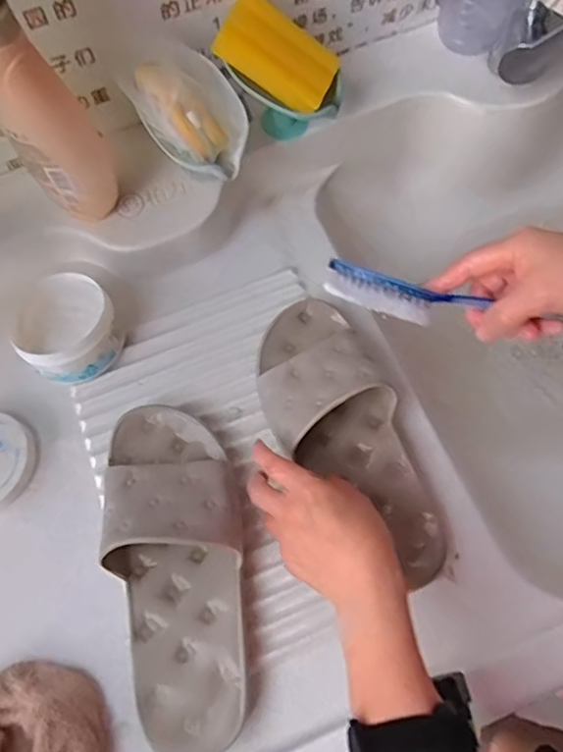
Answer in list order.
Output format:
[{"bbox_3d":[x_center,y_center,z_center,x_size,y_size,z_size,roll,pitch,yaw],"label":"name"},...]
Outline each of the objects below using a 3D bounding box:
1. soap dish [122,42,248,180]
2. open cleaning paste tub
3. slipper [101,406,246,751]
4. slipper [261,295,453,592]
[{"bbox_3d":[-0.080,-0.239,0.531,0.087,0.020,0.121,-33,103,-15],"label":"soap dish"},{"bbox_3d":[-0.204,-0.045,0.562,0.090,0.048,0.100,-35,73,-10],"label":"open cleaning paste tub"},{"bbox_3d":[-0.081,0.142,0.455,0.100,0.074,0.257,-10,71,-1],"label":"slipper"},{"bbox_3d":[0.056,0.045,0.490,0.100,0.059,0.254,-28,71,-7],"label":"slipper"}]

